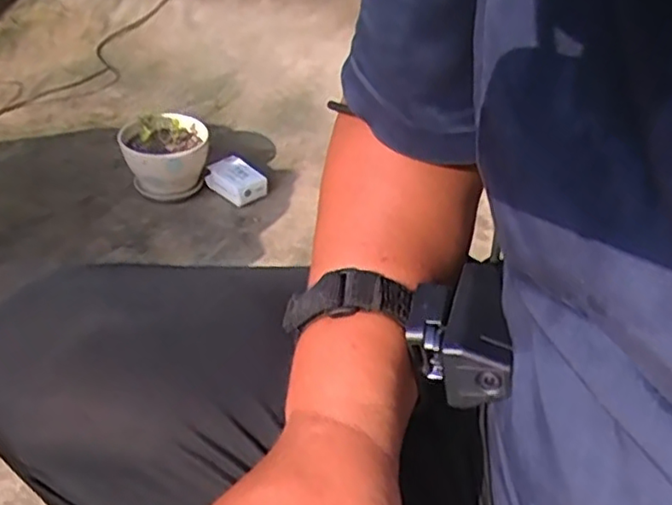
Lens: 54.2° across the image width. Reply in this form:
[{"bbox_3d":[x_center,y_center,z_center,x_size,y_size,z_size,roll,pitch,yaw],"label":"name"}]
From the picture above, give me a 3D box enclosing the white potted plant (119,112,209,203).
[{"bbox_3d":[-0.316,-0.179,1.227,0.154,0.124,0.152,-5,39,-11],"label":"white potted plant"}]

